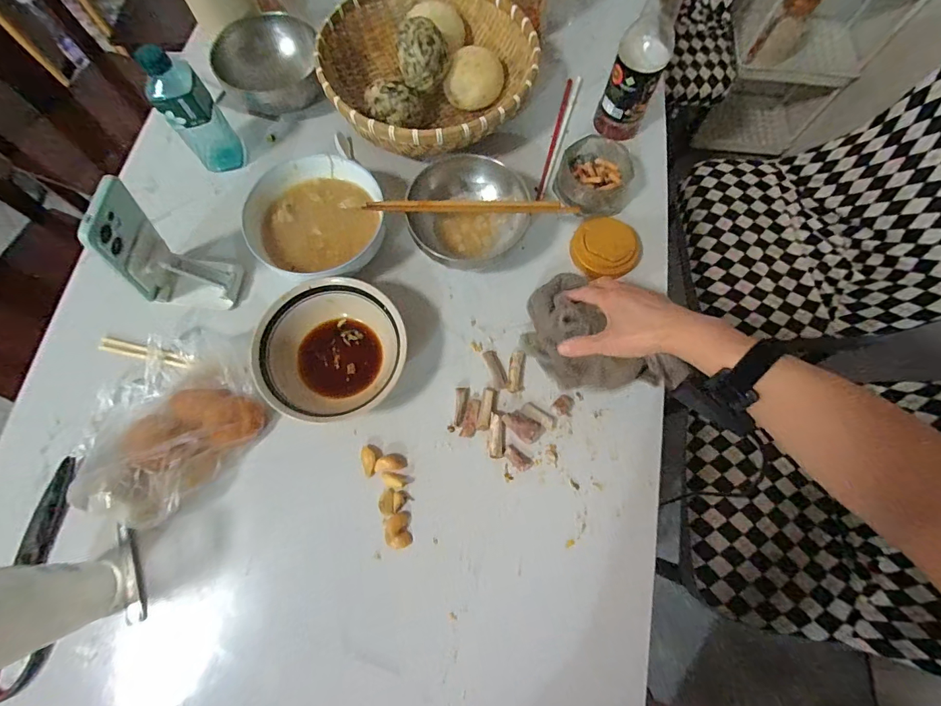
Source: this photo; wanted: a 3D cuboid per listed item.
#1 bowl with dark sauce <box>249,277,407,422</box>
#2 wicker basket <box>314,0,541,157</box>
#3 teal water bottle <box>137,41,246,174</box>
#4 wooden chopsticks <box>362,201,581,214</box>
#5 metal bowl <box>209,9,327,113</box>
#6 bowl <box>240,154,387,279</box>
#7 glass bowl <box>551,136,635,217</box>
[{"bbox_3d":[-0.164,-0.003,0.504,0.168,0.053,0.163,0,73,0],"label":"bowl with dark sauce"},{"bbox_3d":[-0.056,-0.411,0.610,0.287,0.106,0.302,0,73,0],"label":"wicker basket"},{"bbox_3d":[-0.365,-0.311,0.552,0.061,0.154,0.054,-5,73,-2],"label":"teal water bottle"},{"bbox_3d":[0.001,-0.178,0.510,0.255,0.015,0.017,2,73,0],"label":"wooden chopsticks"},{"bbox_3d":[-0.291,-0.414,0.622,0.144,0.084,0.144,0,73,0],"label":"metal bowl"},{"bbox_3d":[-0.197,-0.169,0.554,0.165,0.064,0.171,0,73,0],"label":"bowl"},{"bbox_3d":[0.171,-0.245,0.587,0.101,0.057,0.104,0,73,0],"label":"glass bowl"}]

